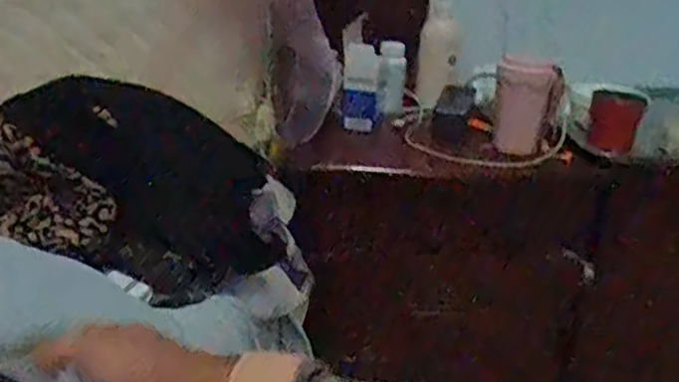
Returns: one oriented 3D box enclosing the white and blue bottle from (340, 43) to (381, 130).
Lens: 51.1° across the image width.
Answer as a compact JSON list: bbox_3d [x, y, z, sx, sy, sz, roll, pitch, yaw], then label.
[{"bbox_3d":[0.037,-0.160,1.101,0.057,0.136,0.053,5,10,13],"label":"white and blue bottle"}]

